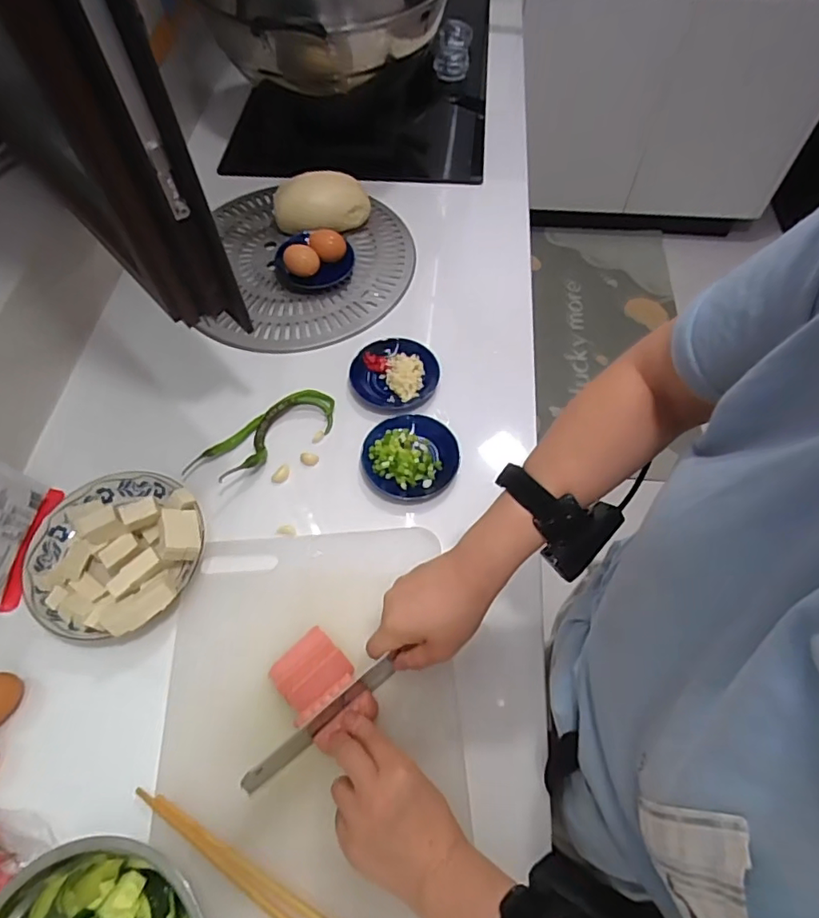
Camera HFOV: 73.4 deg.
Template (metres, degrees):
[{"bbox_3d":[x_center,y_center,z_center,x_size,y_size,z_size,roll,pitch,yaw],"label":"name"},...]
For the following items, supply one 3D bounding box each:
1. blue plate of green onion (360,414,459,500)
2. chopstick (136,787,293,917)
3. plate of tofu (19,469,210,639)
[{"bbox_3d":[0.002,-0.002,0.628,0.105,0.032,0.100,0,60,1],"label":"blue plate of green onion"},{"bbox_3d":[-0.128,0.342,0.437,0.240,0.007,0.010,28,64,16],"label":"chopstick"},{"bbox_3d":[-0.303,0.091,0.563,0.172,0.062,0.172,0,60,1],"label":"plate of tofu"}]

